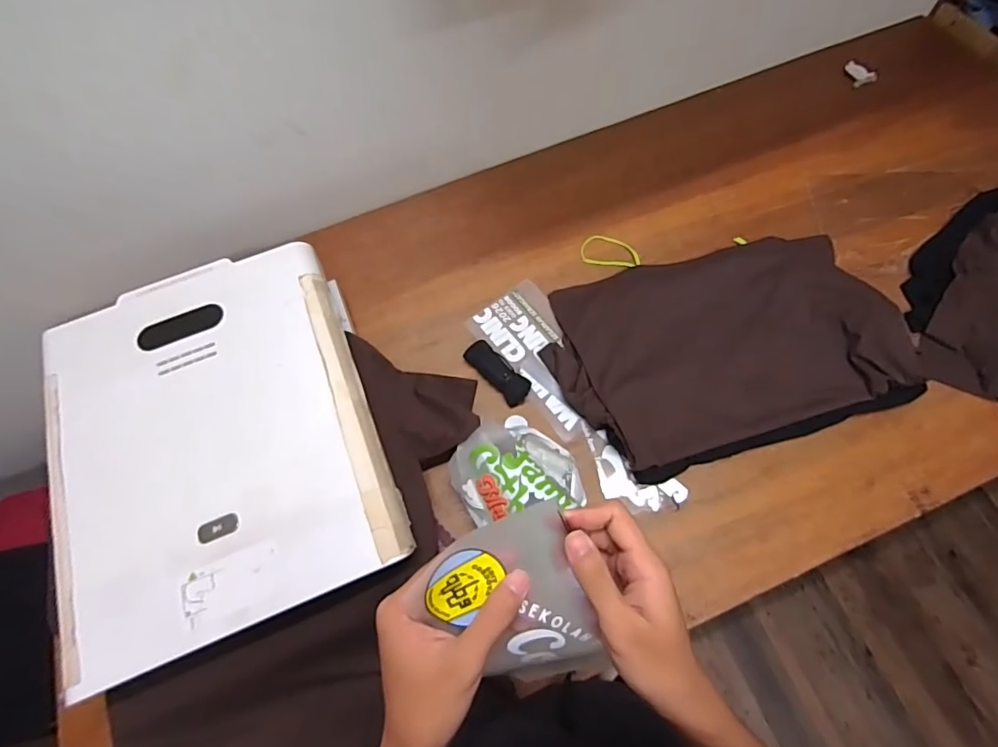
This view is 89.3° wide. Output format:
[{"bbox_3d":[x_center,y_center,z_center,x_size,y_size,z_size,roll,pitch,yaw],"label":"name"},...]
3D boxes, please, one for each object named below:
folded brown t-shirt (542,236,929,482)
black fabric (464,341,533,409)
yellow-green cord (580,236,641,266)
[{"bbox_3d":[0.359,-0.052,0.828,0.523,0.071,0.346,-17,68,-4],"label":"folded brown t-shirt"},{"bbox_3d":[-0.002,-0.006,0.846,0.050,0.037,0.128,-41,72,-13],"label":"black fabric"},{"bbox_3d":[0.209,-0.227,0.941,0.109,0.007,0.063,11,69,8],"label":"yellow-green cord"}]

